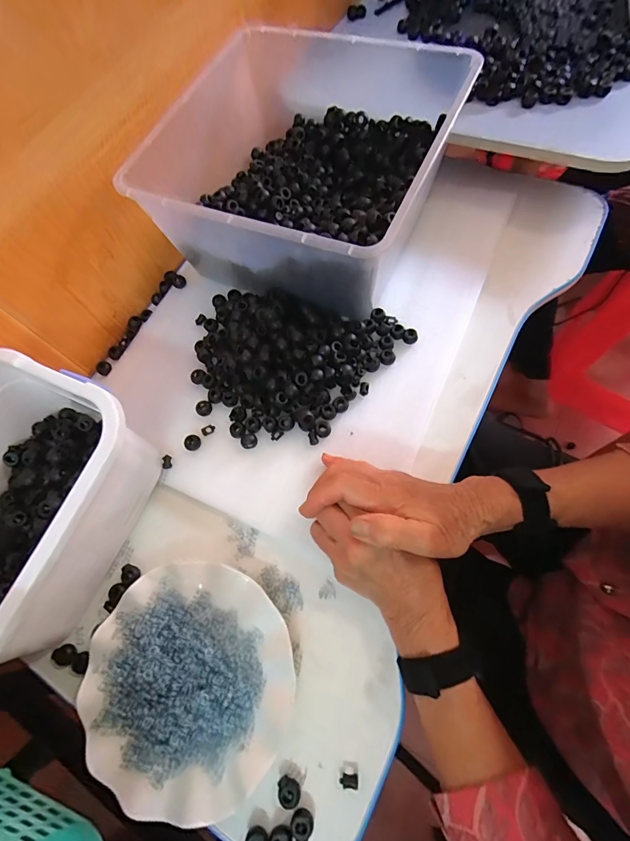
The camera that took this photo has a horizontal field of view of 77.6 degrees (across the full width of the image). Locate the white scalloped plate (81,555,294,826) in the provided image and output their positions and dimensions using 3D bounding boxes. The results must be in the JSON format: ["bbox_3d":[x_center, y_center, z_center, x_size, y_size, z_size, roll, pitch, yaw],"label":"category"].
[{"bbox_3d":[-0.111,0.222,0.337,0.179,0.027,0.179,-26,67,-4],"label":"white scalloped plate"}]

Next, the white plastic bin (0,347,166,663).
[{"bbox_3d":[-0.275,0.084,0.360,0.192,0.114,0.249,22,72,12],"label":"white plastic bin"}]

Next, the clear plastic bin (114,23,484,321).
[{"bbox_3d":[-0.009,-0.300,0.473,0.307,0.138,0.326,24,72,13],"label":"clear plastic bin"}]

